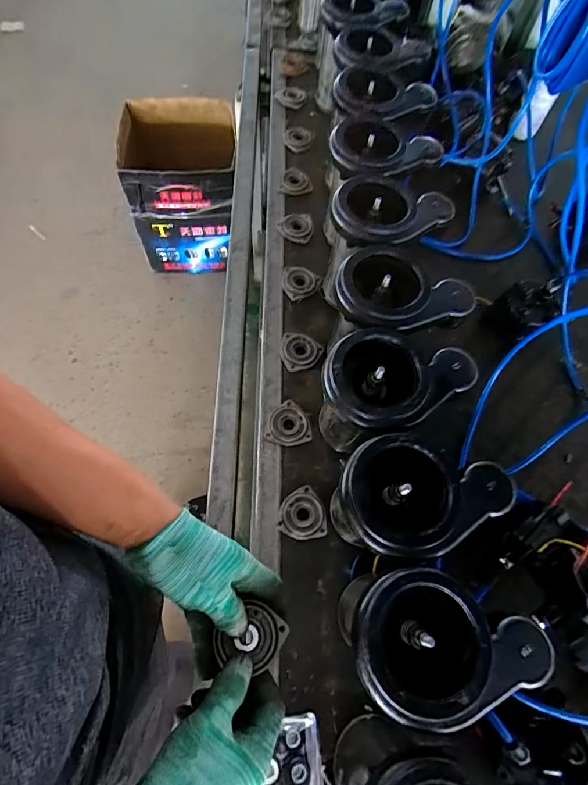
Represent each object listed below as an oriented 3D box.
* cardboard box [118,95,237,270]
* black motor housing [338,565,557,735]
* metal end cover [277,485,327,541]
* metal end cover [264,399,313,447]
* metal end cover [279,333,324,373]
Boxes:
[{"bbox_3d":[-0.431,-0.748,1.577,0.417,0.469,0.373,-2,65,-3],"label":"cardboard box"},{"bbox_3d":[0.134,0.223,0.377,0.171,0.071,0.121,-8,66,-6],"label":"black motor housing"},{"bbox_3d":[0.009,0.164,0.559,0.062,0.008,0.066,-9,66,-7],"label":"metal end cover"},{"bbox_3d":[-0.012,0.048,0.611,0.064,0.011,0.065,-13,66,-8],"label":"metal end cover"},{"bbox_3d":[0.011,-0.068,0.667,0.066,0.011,0.065,-14,66,-9],"label":"metal end cover"}]

